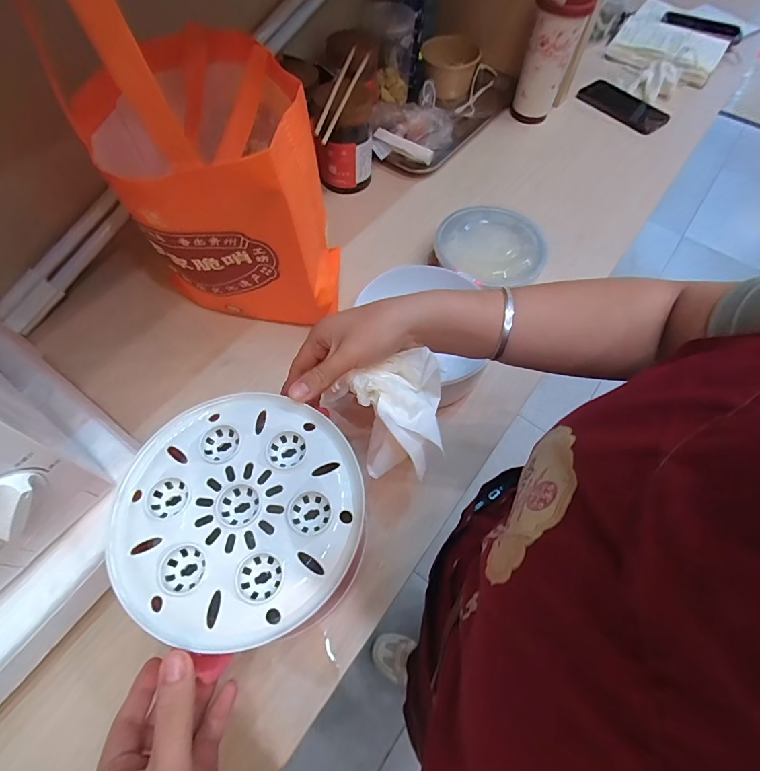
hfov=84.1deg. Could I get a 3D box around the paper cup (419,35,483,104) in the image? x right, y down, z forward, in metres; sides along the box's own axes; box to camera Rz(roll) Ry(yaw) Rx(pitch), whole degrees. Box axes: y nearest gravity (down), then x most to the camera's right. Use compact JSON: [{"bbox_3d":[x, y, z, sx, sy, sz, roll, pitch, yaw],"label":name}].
[{"bbox_3d":[0.131,-0.591,0.786,0.104,0.063,0.122,-4,62,-4],"label":"paper cup"}]

